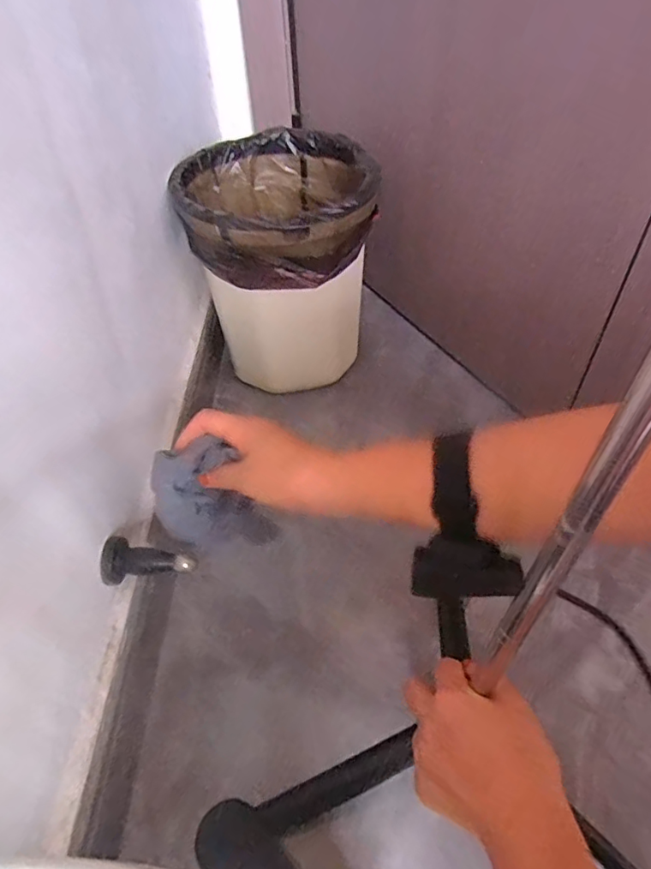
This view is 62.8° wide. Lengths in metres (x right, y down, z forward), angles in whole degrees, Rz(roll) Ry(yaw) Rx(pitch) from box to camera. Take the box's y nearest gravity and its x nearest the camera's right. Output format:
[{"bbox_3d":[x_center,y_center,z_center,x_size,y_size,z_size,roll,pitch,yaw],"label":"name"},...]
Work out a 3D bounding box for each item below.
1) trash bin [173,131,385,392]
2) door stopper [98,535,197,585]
[{"bbox_3d":[-0.055,-0.233,0.773,0.259,0.285,0.270,-4,48,-1],"label":"trash bin"},{"bbox_3d":[-0.156,0.114,0.473,0.076,0.035,0.034,4,48,6],"label":"door stopper"}]

